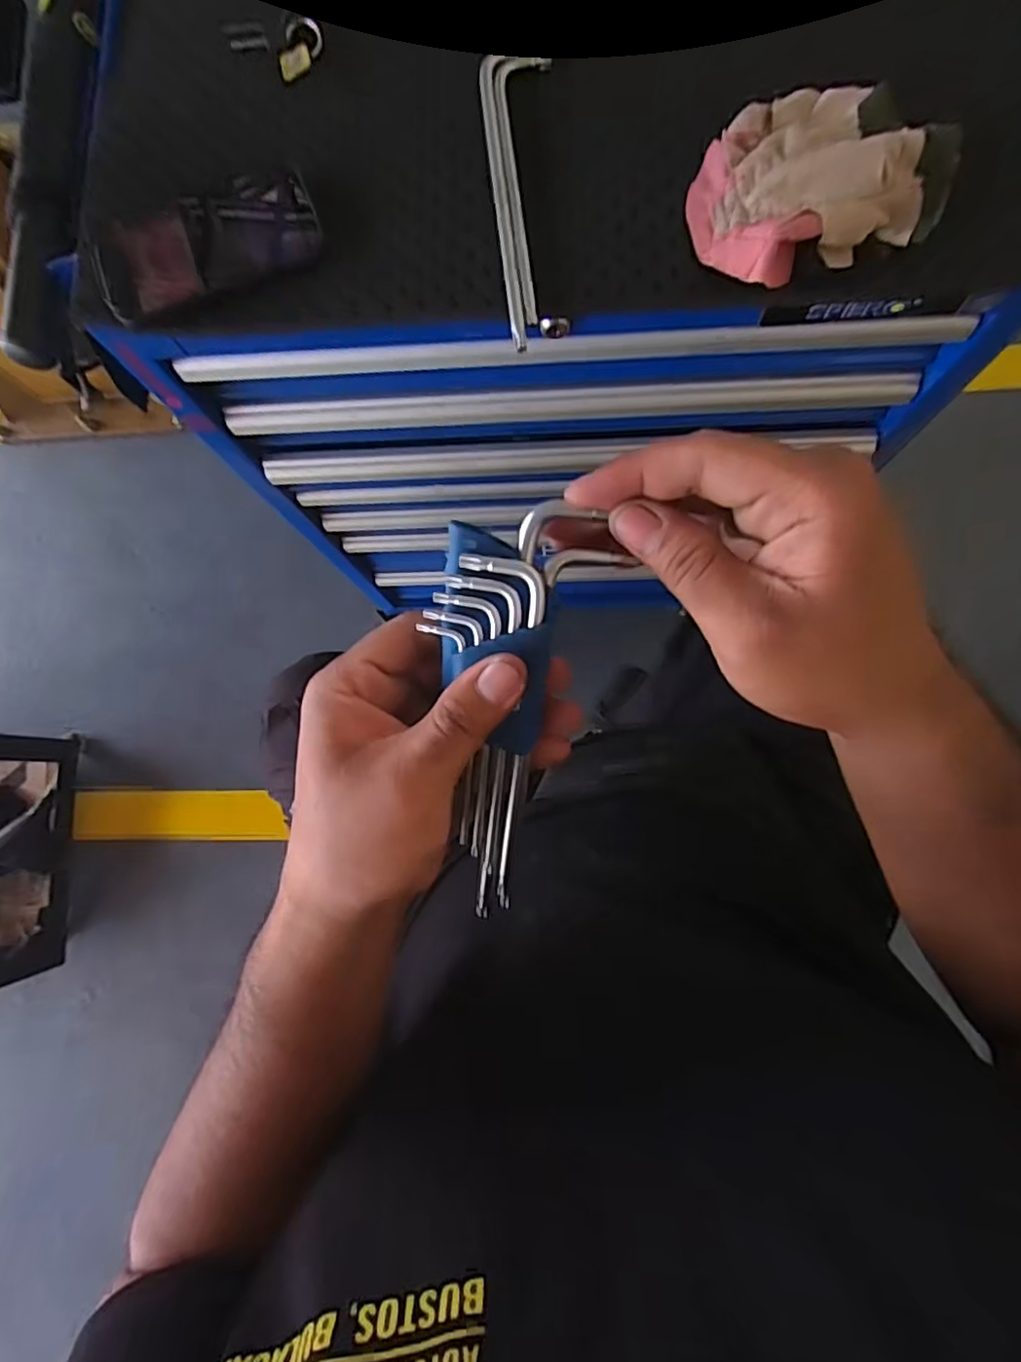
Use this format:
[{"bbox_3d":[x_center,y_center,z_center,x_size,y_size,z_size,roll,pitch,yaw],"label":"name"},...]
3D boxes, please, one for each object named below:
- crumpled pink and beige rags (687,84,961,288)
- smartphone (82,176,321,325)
[{"bbox_3d":[0.194,-0.323,0.398,0.161,0.038,0.133,-14,82,4],"label":"crumpled pink and beige rags"},{"bbox_3d":[-0.211,-0.303,0.439,0.156,0.014,0.078,-20,81,3],"label":"smartphone"}]

